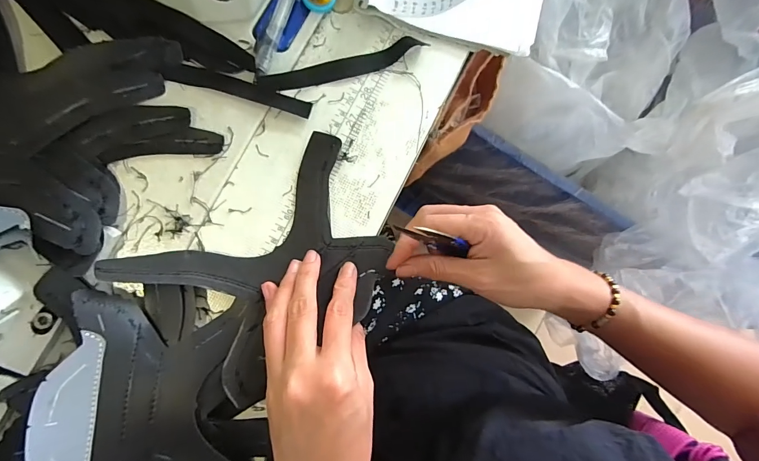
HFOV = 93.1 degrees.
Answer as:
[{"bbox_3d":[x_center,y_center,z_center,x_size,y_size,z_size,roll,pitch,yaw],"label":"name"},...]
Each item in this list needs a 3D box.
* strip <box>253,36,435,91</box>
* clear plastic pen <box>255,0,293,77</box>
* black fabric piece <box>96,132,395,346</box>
[{"bbox_3d":[-0.026,-0.126,0.275,0.128,0.008,0.017,-20,86,-9],"label":"strip"},{"bbox_3d":[-0.068,-0.175,0.267,0.013,0.016,0.129,20,81,-4],"label":"clear plastic pen"},{"bbox_3d":[-0.067,0.022,0.244,0.162,0.024,0.121,-39,89,-9],"label":"black fabric piece"}]

